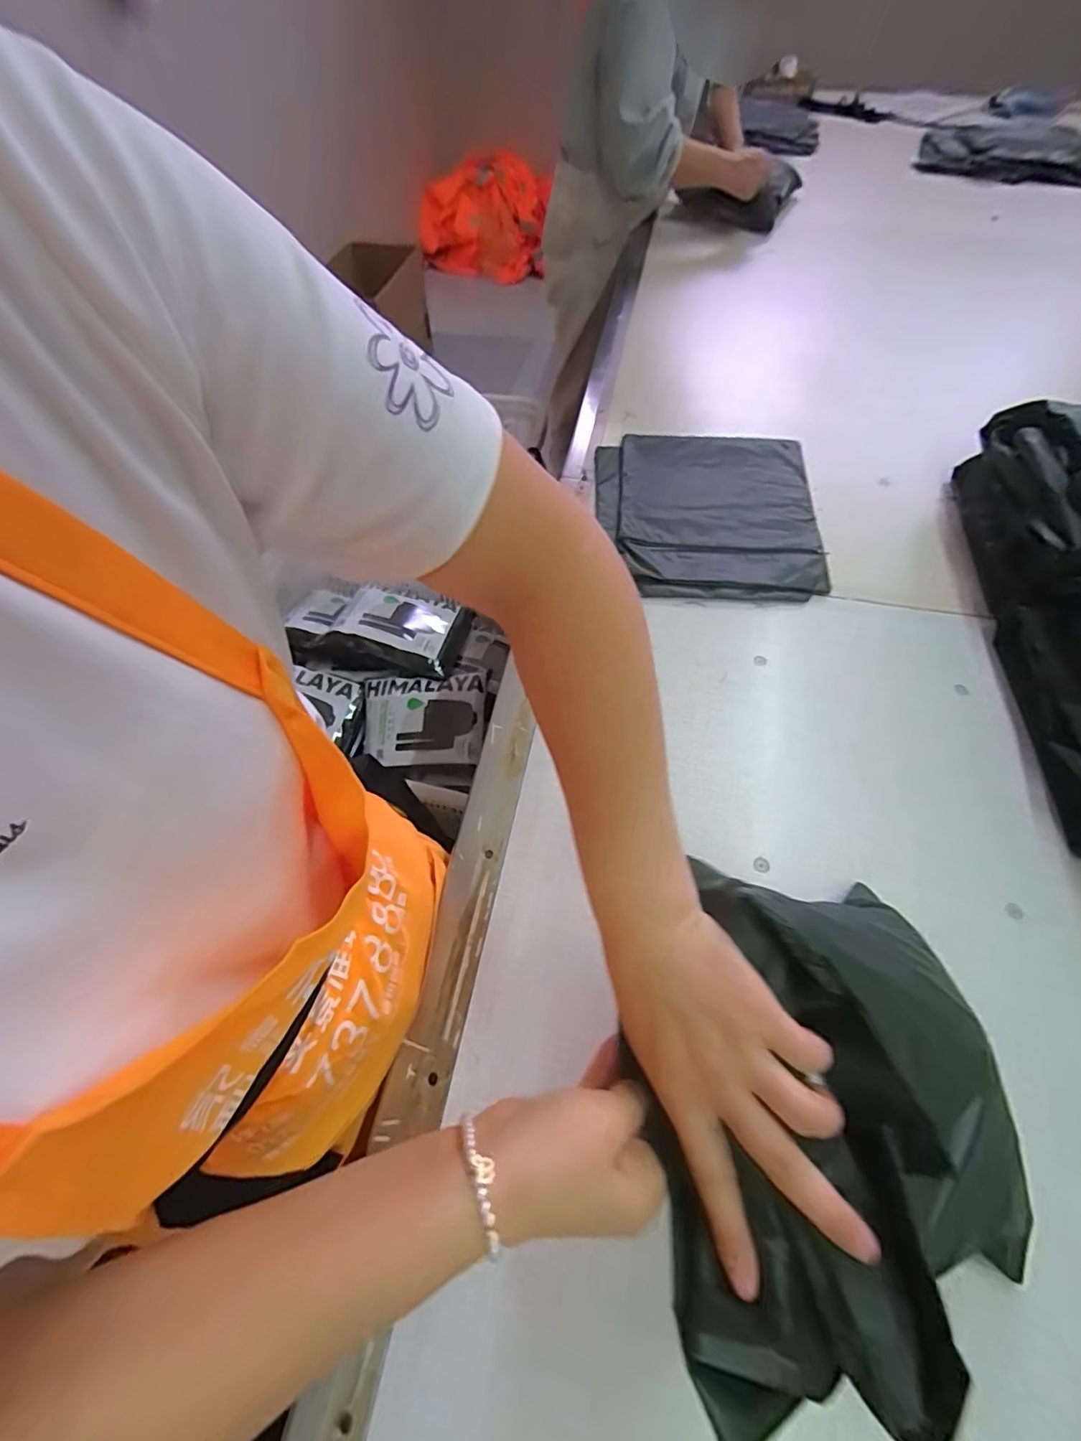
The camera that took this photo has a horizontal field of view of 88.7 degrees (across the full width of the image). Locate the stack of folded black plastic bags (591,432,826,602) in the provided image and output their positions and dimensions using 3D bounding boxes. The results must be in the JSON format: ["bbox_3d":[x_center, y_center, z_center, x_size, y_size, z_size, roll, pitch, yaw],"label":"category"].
[{"bbox_3d":[0.230,-0.294,0.775,0.295,0.021,0.333,4,58,2],"label":"stack of folded black plastic bags"}]

